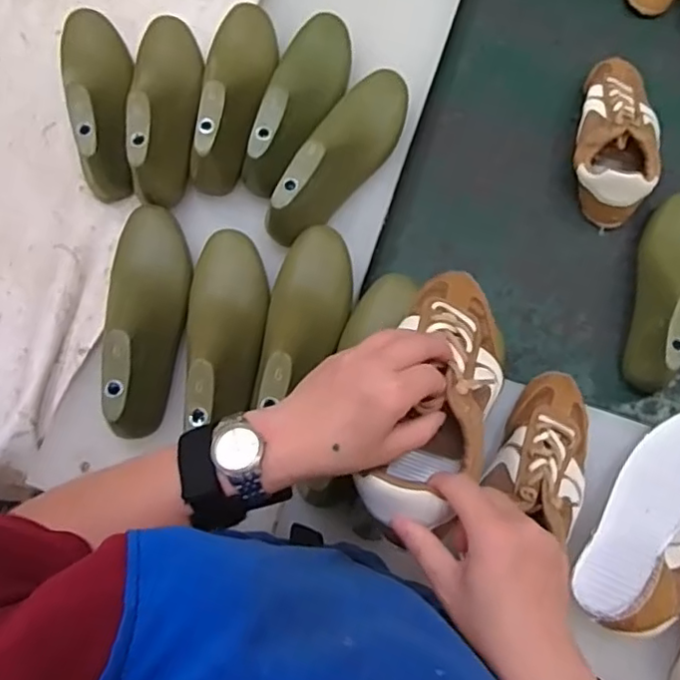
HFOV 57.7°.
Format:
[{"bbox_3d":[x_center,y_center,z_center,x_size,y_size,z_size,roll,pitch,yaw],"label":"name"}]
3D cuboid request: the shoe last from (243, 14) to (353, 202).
[{"bbox_3d":[-0.043,-0.263,0.663,0.075,0.080,0.234,19,74,5],"label":"shoe last"}]

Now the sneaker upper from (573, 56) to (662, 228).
[{"bbox_3d":[0.325,-0.242,0.724,0.088,0.065,0.208,12,74,3],"label":"sneaker upper"}]

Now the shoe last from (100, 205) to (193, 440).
[{"bbox_3d":[-0.183,-0.029,0.591,0.074,0.076,0.233,-8,74,-3],"label":"shoe last"}]

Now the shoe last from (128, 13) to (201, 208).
[{"bbox_3d":[-0.186,-0.262,0.660,0.073,0.086,0.231,-6,74,-2],"label":"shoe last"}]

